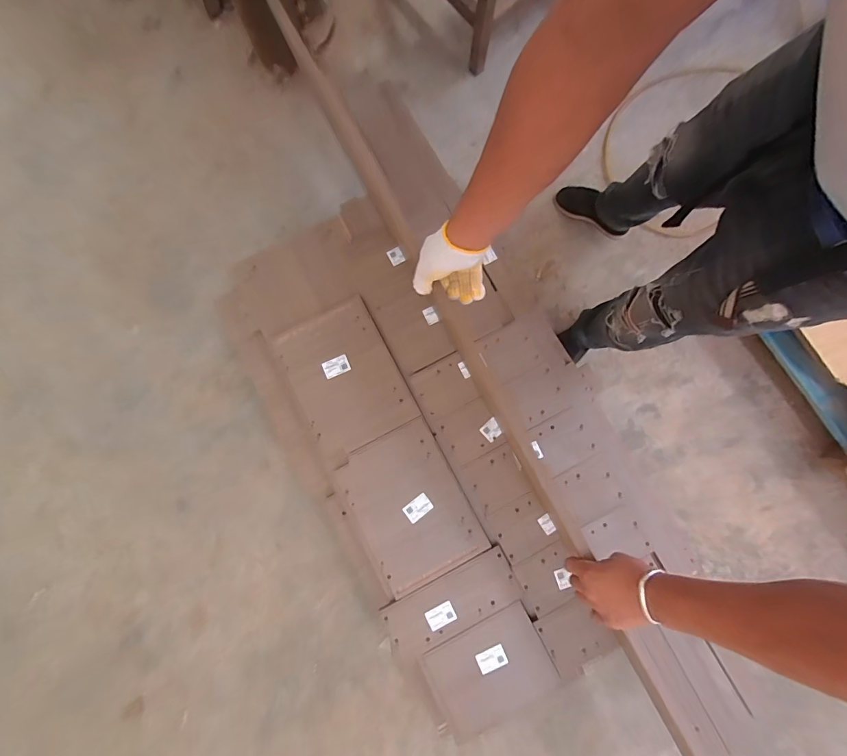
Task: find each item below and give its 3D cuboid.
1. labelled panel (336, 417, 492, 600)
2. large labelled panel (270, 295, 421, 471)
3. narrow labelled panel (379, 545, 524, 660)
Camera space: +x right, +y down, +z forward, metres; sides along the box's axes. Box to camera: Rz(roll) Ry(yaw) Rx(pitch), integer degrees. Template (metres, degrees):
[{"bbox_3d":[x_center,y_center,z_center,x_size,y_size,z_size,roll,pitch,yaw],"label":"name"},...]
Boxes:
[{"bbox_3d":[-0.032,0.285,0.864,0.236,0.020,0.323,-27,81,-4],"label":"labelled panel"},{"bbox_3d":[-0.187,-0.004,0.897,0.237,0.014,0.332,-27,84,-4],"label":"large labelled panel"},{"bbox_3d":[0.059,0.497,0.848,0.299,0.010,0.123,-26,84,-4],"label":"narrow labelled panel"}]

